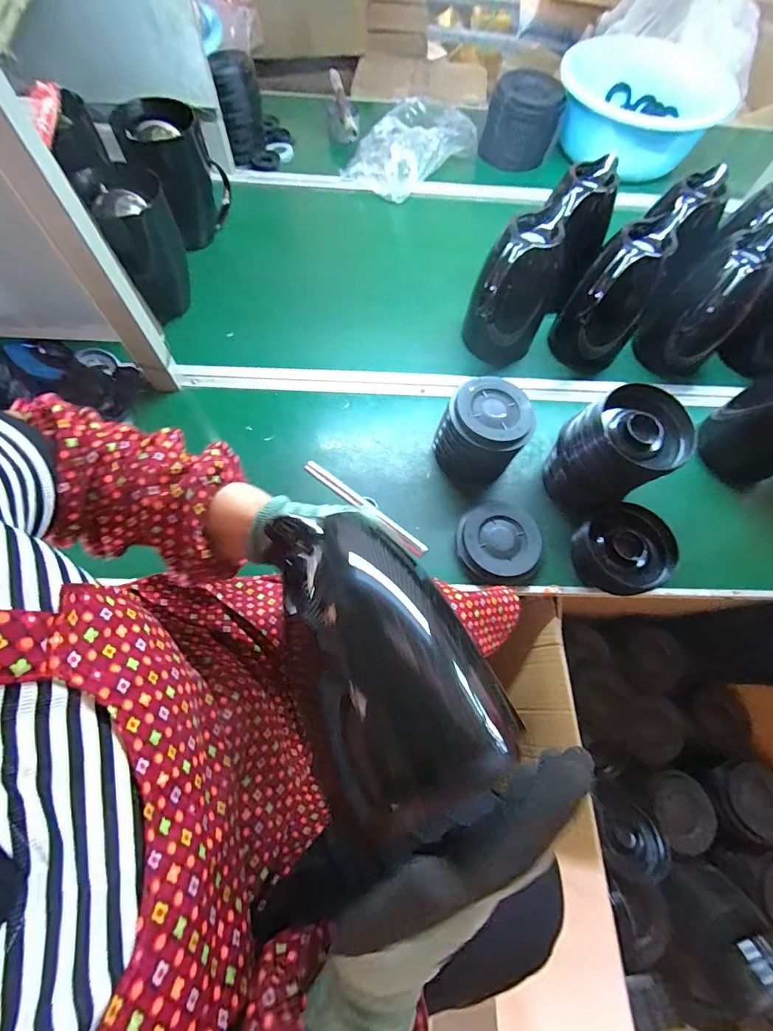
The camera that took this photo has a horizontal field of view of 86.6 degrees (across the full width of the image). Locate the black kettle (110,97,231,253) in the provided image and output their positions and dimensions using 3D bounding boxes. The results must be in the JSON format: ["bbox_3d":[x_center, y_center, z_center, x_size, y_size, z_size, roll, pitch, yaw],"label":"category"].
[{"bbox_3d":[-0.371,-0.619,0.744,0.145,0.188,0.138,-15,69,-9],"label":"black kettle"}]

